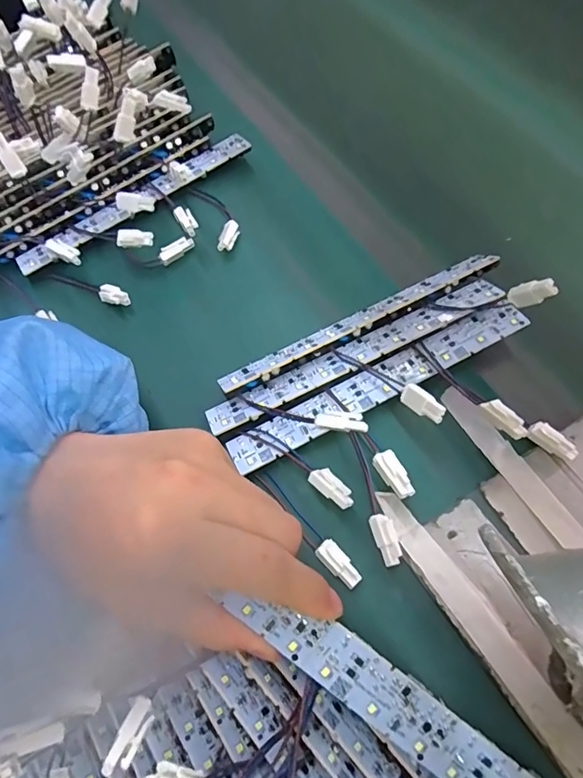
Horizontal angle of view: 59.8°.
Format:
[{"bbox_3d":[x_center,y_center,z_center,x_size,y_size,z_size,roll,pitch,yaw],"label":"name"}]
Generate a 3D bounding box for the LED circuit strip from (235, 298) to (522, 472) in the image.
[{"bbox_3d":[0.053,-0.005,0.295,0.187,0.011,0.023,-27,64,-8],"label":"LED circuit strip"}]

